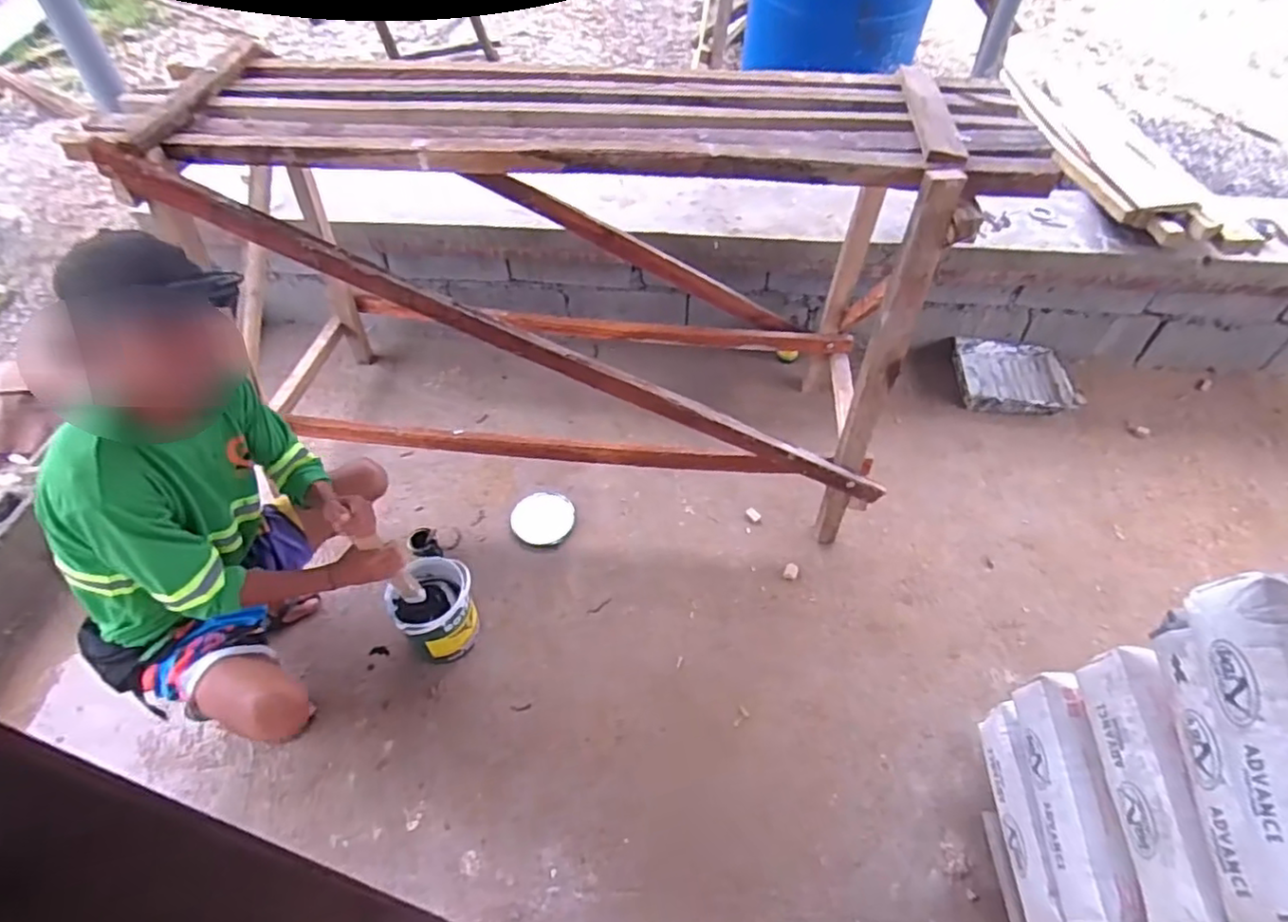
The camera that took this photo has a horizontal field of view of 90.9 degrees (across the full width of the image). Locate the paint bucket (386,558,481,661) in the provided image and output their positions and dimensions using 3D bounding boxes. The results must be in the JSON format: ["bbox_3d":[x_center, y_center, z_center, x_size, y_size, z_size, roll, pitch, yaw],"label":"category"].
[{"bbox_3d":[-0.490,0.362,1.524,0.165,0.215,0.188,34,58,25],"label":"paint bucket"}]

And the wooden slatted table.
[{"bbox_3d":[-0.137,-0.437,1.660,1.696,1.018,0.785,5,50,4],"label":"wooden slatted table"}]

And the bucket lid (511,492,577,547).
[{"bbox_3d":[-0.289,0.160,1.822,0.176,0.016,0.197,-4,50,-4],"label":"bucket lid"}]

